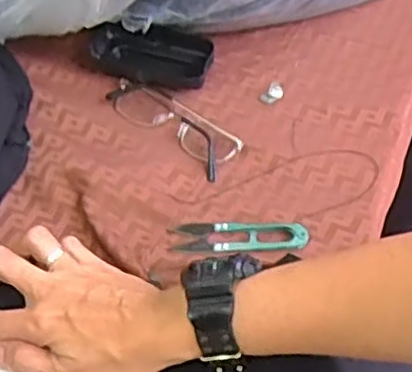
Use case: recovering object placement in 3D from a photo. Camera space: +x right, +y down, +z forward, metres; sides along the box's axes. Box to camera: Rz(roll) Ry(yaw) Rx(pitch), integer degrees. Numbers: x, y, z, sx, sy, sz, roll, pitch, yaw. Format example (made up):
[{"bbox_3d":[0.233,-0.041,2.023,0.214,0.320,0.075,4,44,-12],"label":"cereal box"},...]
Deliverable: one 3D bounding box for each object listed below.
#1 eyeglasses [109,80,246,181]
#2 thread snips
[{"bbox_3d":[-0.030,-0.059,0.564,0.130,0.018,0.046,35,65,26],"label":"eyeglasses"},{"bbox_3d":[0.025,0.039,0.499,0.101,0.006,0.027,0,55,6],"label":"thread snips"}]

